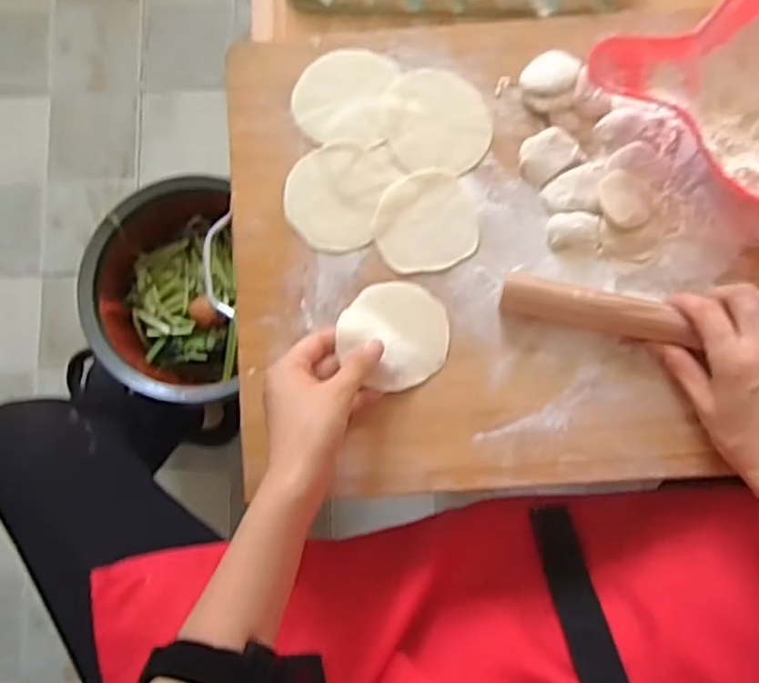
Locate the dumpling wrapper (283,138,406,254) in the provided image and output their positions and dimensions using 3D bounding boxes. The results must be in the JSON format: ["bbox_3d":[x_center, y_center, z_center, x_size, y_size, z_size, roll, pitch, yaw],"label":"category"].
[{"bbox_3d":[-0.031,-0.110,0.515,0.072,0.004,0.083,22,83,5],"label":"dumpling wrapper"}]

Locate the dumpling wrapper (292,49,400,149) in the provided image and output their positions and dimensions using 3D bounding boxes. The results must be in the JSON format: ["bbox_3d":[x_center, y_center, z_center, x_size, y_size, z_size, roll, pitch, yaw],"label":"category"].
[{"bbox_3d":[-0.028,-0.184,0.523,0.072,0.004,0.072,7,82,3],"label":"dumpling wrapper"}]

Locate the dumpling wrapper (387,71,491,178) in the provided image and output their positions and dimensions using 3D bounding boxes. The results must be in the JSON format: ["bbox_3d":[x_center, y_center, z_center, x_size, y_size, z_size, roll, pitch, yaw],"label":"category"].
[{"bbox_3d":[0.044,-0.164,0.519,0.076,0.004,0.077,3,82,3],"label":"dumpling wrapper"}]

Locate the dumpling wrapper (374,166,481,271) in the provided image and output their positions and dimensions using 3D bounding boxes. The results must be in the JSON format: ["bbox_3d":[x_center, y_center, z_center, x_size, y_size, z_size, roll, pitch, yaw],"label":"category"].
[{"bbox_3d":[0.033,-0.087,0.512,0.072,0.004,0.072,0,82,2],"label":"dumpling wrapper"}]

